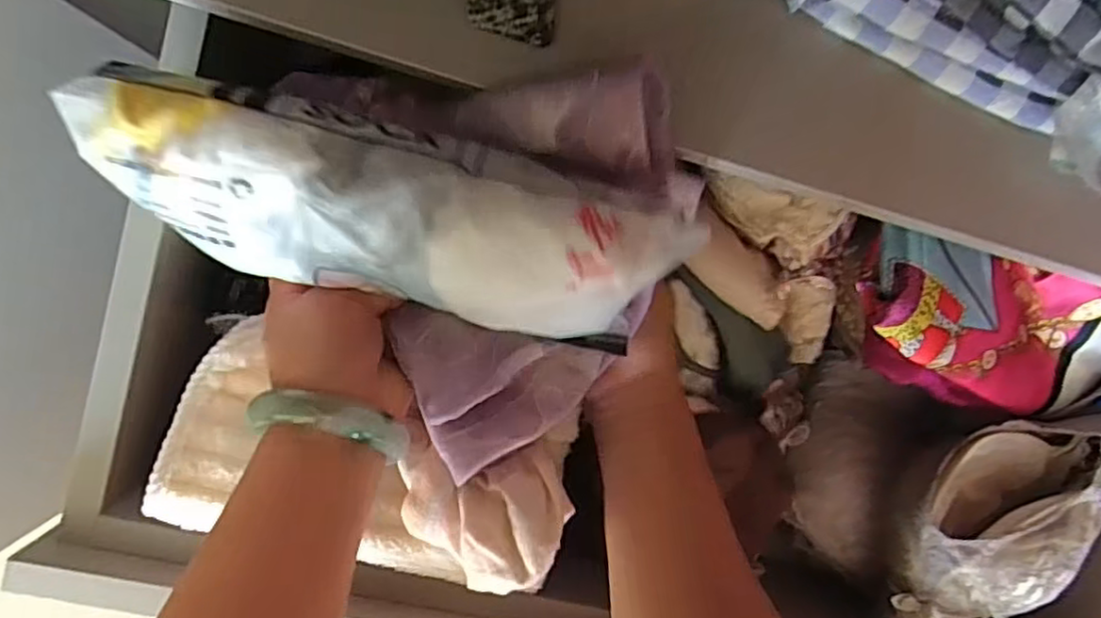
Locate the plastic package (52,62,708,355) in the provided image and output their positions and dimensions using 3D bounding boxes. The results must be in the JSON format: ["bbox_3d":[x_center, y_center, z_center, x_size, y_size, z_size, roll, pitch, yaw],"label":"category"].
[{"bbox_3d":[-0.063,-0.039,0.289,0.235,0.088,0.072,14,93,-9],"label":"plastic package"}]

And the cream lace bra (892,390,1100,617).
[{"bbox_3d":[0.295,0.136,0.410,0.211,0.058,0.139,-43,99,-2],"label":"cream lace bra"}]

